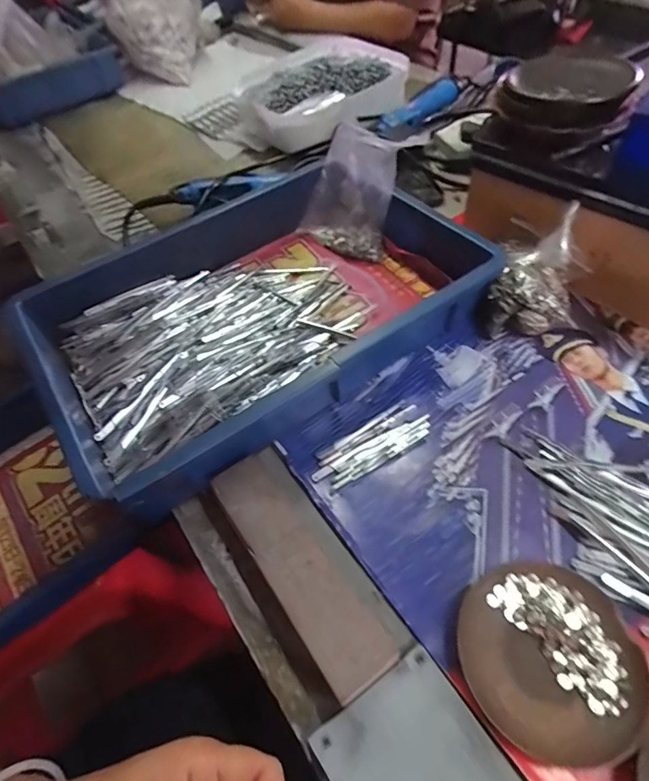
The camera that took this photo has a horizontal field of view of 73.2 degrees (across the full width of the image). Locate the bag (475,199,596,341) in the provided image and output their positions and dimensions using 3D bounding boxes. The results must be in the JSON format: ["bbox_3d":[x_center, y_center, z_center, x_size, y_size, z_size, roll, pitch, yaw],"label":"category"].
[{"bbox_3d":[0.216,-0.116,0.448,0.087,0.098,0.111,23,58,20],"label":"bag"}]

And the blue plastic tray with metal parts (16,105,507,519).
[{"bbox_3d":[-0.059,-0.094,0.466,0.445,0.080,0.286,-33,58,-19],"label":"blue plastic tray with metal parts"}]

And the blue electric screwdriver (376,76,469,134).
[{"bbox_3d":[0.163,-0.476,0.718,0.211,0.039,0.037,-37,60,-18],"label":"blue electric screwdriver"}]

